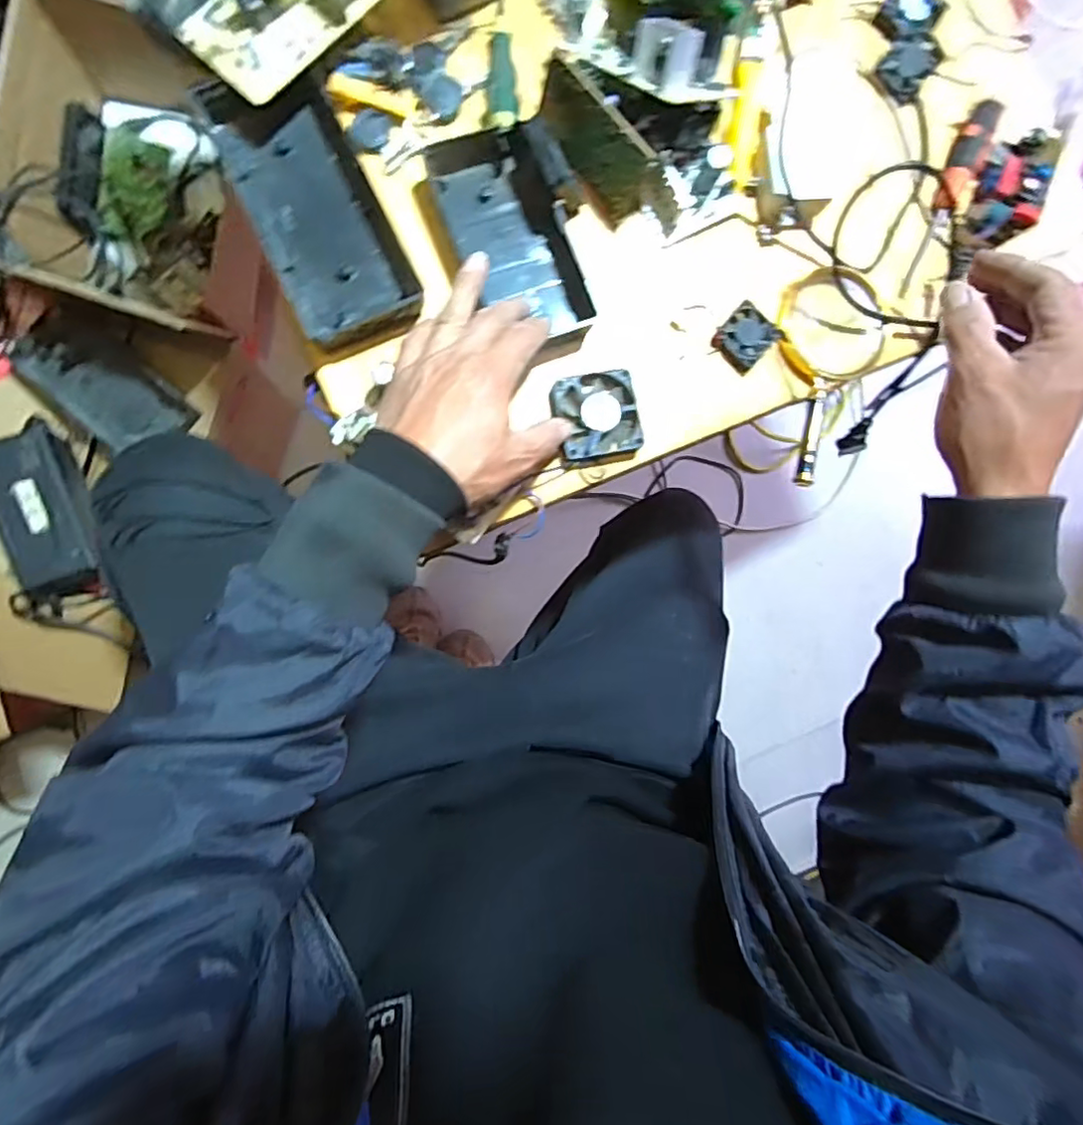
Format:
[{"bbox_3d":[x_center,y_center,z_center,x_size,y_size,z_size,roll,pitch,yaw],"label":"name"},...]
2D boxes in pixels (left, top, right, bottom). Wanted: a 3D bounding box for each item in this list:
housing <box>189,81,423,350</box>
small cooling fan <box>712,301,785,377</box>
[{"bbox_3d":[-0.152,-0.238,0.404,0.083,0.028,0.173,-26,92,-9],"label":"housing"},{"bbox_3d":[0.157,-0.173,0.461,0.040,0.018,0.042,45,83,-5],"label":"small cooling fan"}]

